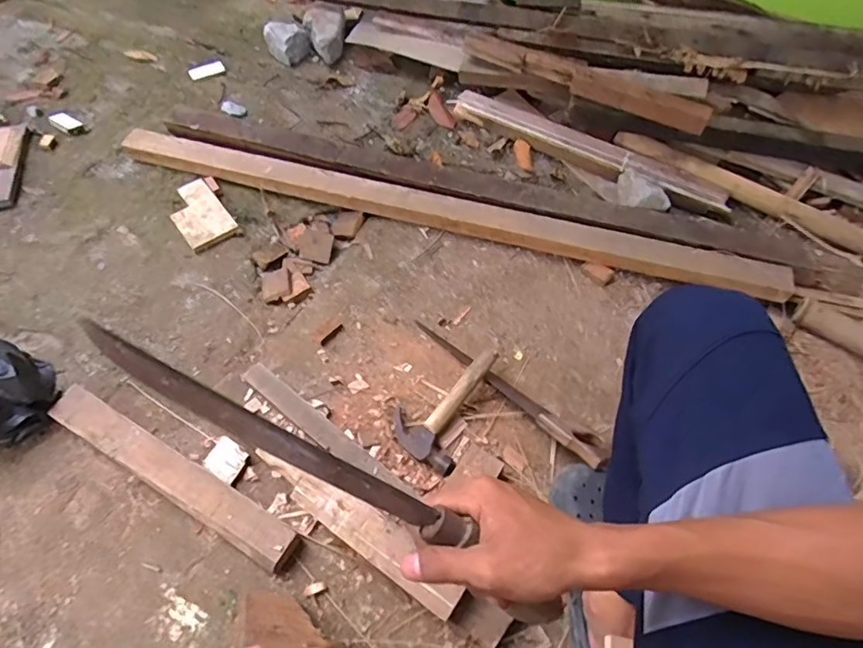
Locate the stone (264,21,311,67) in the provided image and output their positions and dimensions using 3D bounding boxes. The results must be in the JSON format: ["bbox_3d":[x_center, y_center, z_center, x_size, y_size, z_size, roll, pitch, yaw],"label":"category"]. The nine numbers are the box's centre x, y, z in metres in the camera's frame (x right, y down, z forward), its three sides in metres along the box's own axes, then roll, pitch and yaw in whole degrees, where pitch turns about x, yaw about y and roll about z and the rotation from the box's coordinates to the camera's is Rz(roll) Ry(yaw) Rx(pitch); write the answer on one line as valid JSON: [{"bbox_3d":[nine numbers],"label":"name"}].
[{"bbox_3d":[-0.354,-0.697,1.318,0.106,0.082,0.076,-14,61,-12],"label":"stone"}]

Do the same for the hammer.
[{"bbox_3d":[0.033,0.125,0.863,0.126,0.034,0.208,35,79,16],"label":"hammer"}]

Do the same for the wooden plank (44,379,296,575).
[{"bbox_3d":[-0.389,0.227,0.803,0.437,0.049,0.060,28,62,12],"label":"wooden plank"}]

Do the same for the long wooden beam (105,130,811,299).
[{"bbox_3d":[0.029,-0.235,1.101,1.406,0.088,0.095,15,59,5],"label":"long wooden beam"}]

